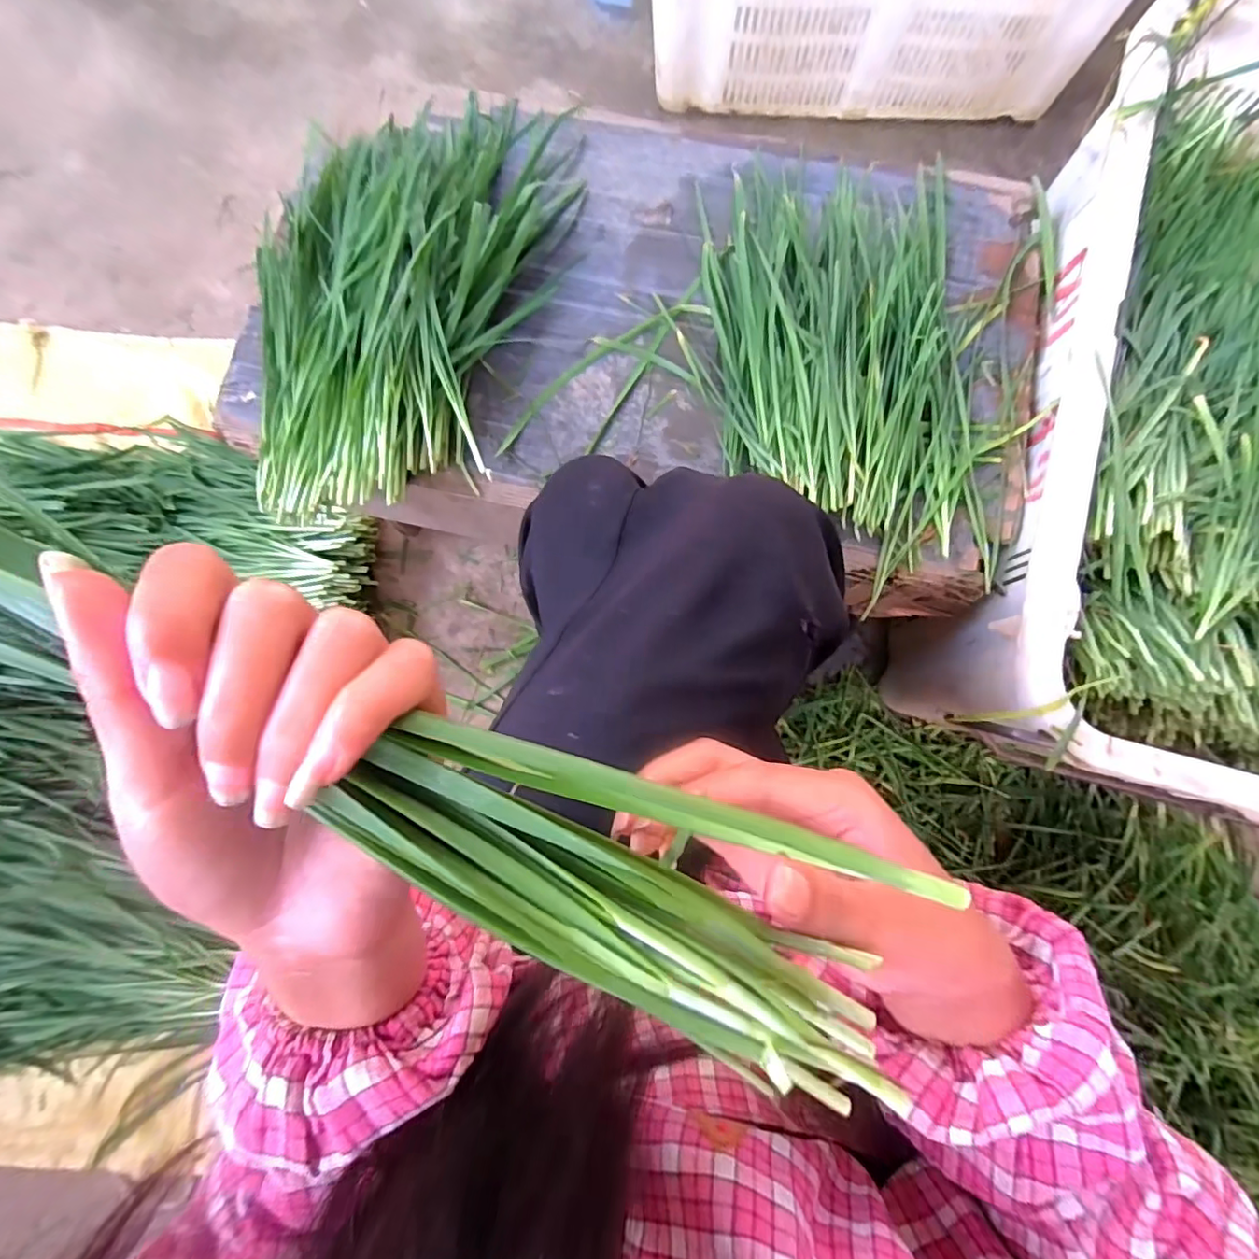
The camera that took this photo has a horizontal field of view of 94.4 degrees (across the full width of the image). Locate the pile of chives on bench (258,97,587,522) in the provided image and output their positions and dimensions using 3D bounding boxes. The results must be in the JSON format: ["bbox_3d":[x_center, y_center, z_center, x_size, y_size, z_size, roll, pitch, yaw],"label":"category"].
[{"bbox_3d":[-0.211,-0.313,0.521,0.263,0.071,0.446,12,81,1],"label":"pile of chives on bench"}]

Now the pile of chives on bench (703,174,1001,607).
[{"bbox_3d":[0.188,-0.247,0.514,0.234,0.038,0.393,-3,81,1],"label":"pile of chives on bench"}]

